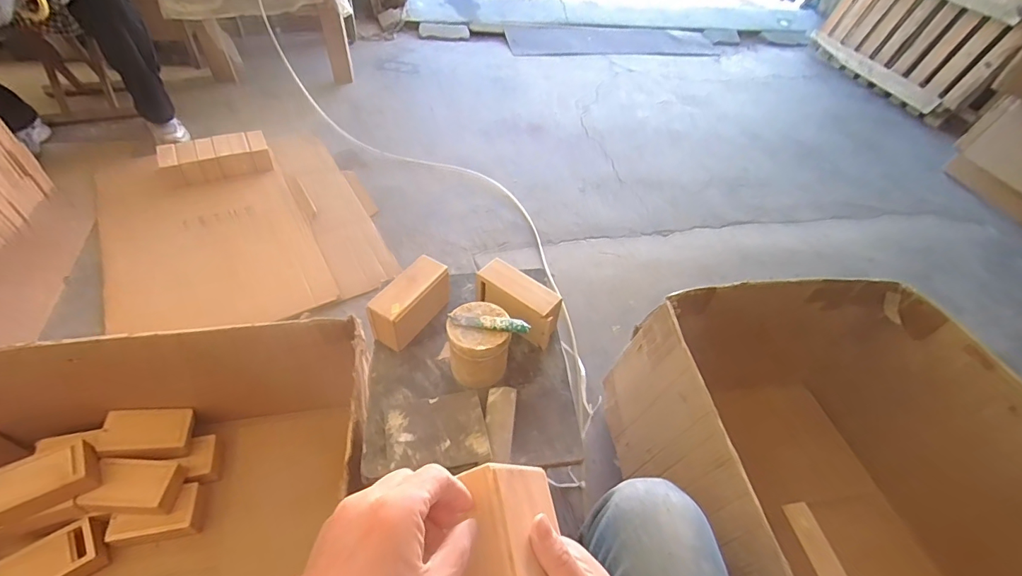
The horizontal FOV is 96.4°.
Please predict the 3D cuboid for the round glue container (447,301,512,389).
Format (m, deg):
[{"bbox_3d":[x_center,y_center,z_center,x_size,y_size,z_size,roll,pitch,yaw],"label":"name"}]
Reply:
[{"bbox_3d":[-0.044,0.077,0.614,0.082,0.093,0.088,4,48,-5],"label":"round glue container"}]

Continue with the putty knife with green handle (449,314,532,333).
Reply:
[{"bbox_3d":[-0.028,0.045,0.583,0.103,0.010,0.021,8,48,-1],"label":"putty knife with green handle"}]

